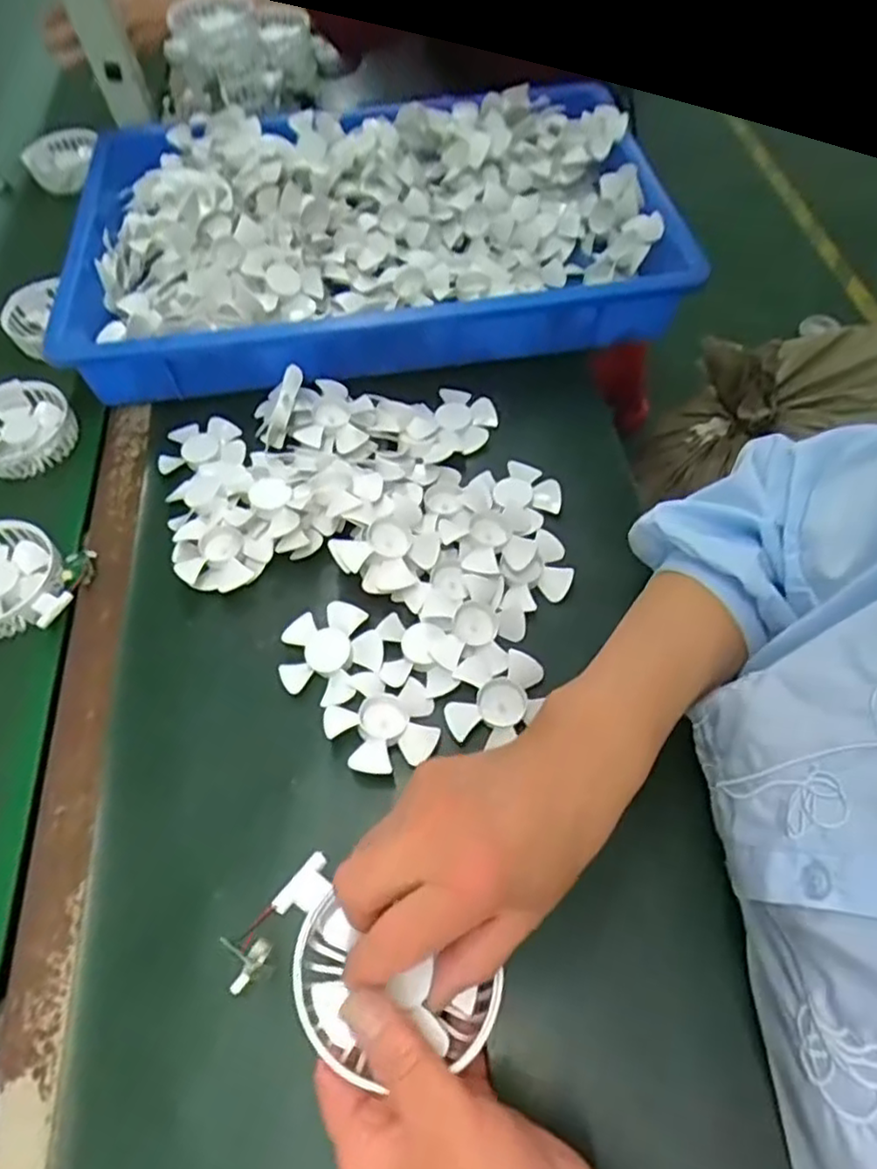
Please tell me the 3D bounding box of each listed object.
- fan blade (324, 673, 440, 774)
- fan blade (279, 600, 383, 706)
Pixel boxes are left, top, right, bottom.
[{"bbox_3d":[-0.036,0.085,0.429,0.066,0.013,0.066,-2,59,3],"label":"fan blade"},{"bbox_3d":[-0.075,0.047,0.459,0.068,0.011,0.067,-2,59,3],"label":"fan blade"}]

